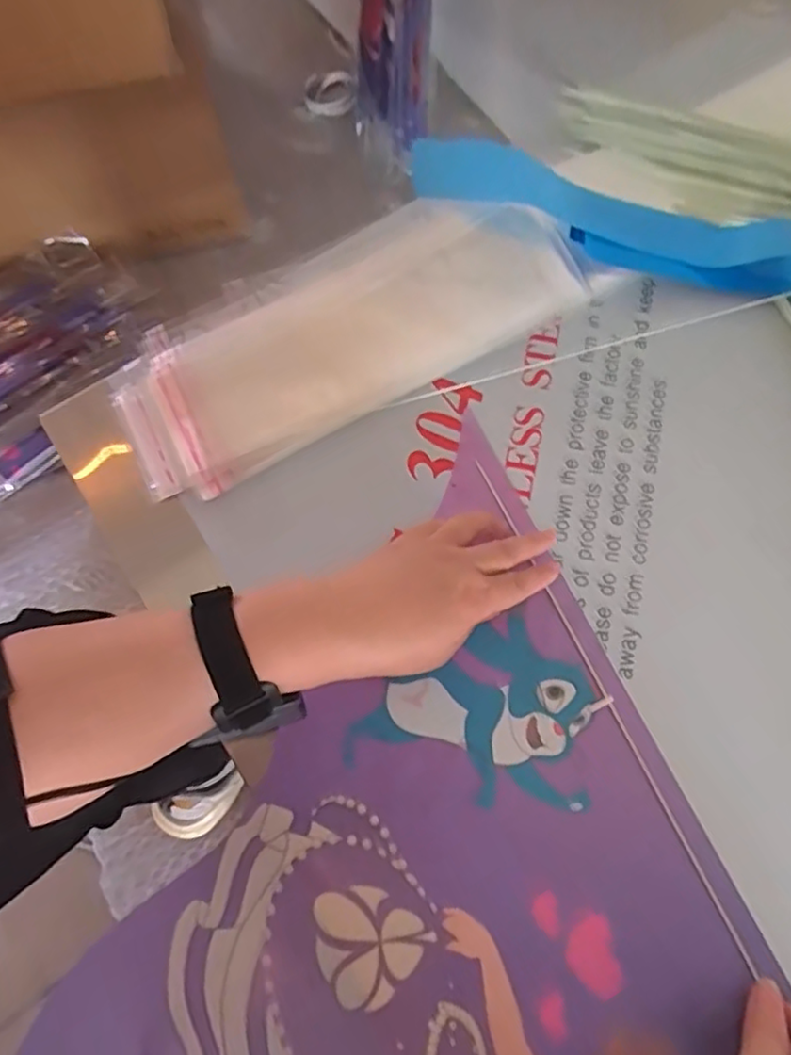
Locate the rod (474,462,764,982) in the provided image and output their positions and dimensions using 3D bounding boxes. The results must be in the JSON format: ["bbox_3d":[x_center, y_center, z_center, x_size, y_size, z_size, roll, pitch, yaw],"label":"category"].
[{"bbox_3d":[0.135,0.107,0.427,0.006,0.004,0.349,-25,74,-5],"label":"rod"}]

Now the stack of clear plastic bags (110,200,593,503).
[{"bbox_3d":[-0.043,-0.156,0.497,0.350,0.030,0.151,-29,76,-6],"label":"stack of clear plastic bags"}]

